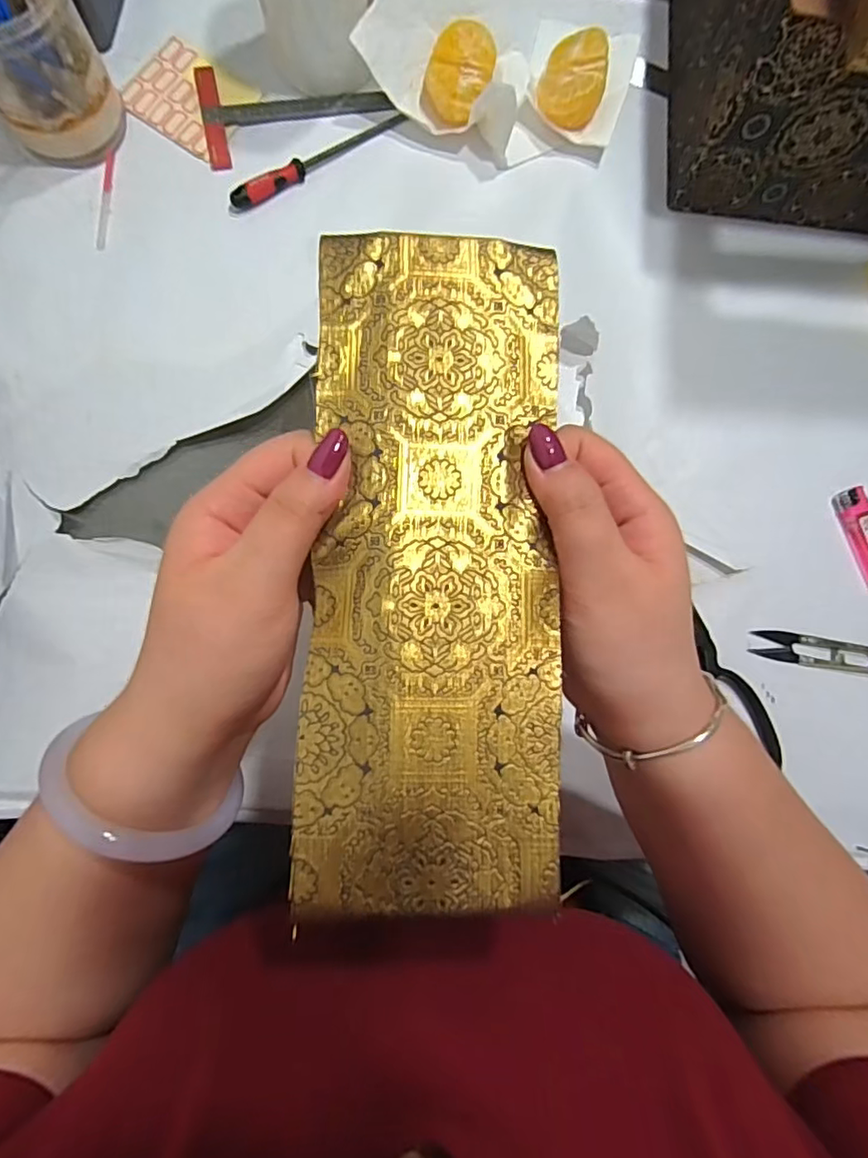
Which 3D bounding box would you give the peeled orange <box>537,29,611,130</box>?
[{"bbox_3d":[0.108,-0.384,0.440,0.047,0.033,0.065,21,83,-2],"label":"peeled orange"}]

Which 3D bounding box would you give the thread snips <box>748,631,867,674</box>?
[{"bbox_3d":[0.286,0.054,0.416,0.100,0.009,0.022,10,83,-3],"label":"thread snips"}]

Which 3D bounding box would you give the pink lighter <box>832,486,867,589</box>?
[{"bbox_3d":[0.330,-0.031,0.432,0.021,0.015,0.079,-18,86,-6],"label":"pink lighter"}]

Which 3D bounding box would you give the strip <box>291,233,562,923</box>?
[{"bbox_3d":[0.001,-0.008,0.210,0.091,0.007,0.245,2,83,-4],"label":"strip"}]

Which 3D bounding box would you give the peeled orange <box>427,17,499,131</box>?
[{"bbox_3d":[0.018,-0.382,0.436,0.046,0.036,0.065,20,83,-2],"label":"peeled orange"}]

